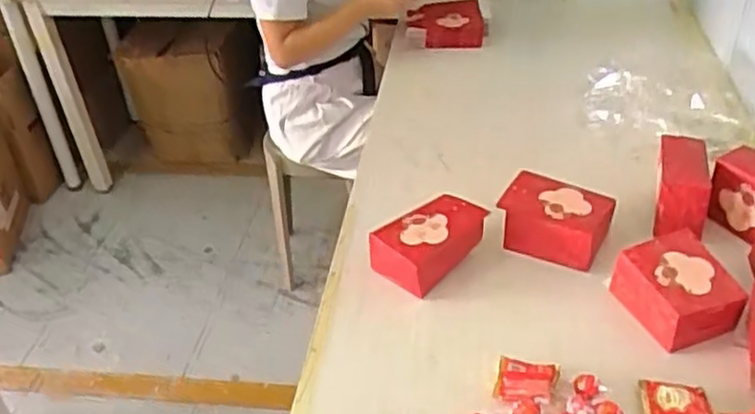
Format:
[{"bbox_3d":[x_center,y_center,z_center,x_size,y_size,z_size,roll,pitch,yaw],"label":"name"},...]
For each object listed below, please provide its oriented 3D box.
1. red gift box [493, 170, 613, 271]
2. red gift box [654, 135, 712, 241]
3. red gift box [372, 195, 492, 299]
[{"bbox_3d":[0.256,0.026,1.064,0.157,0.078,0.099,19,42,28],"label":"red gift box"},{"bbox_3d":[0.448,-0.033,1.073,0.070,0.096,0.122,9,39,17],"label":"red gift box"},{"bbox_3d":[0.075,0.056,1.044,0.150,0.081,0.098,-31,44,-31],"label":"red gift box"}]

